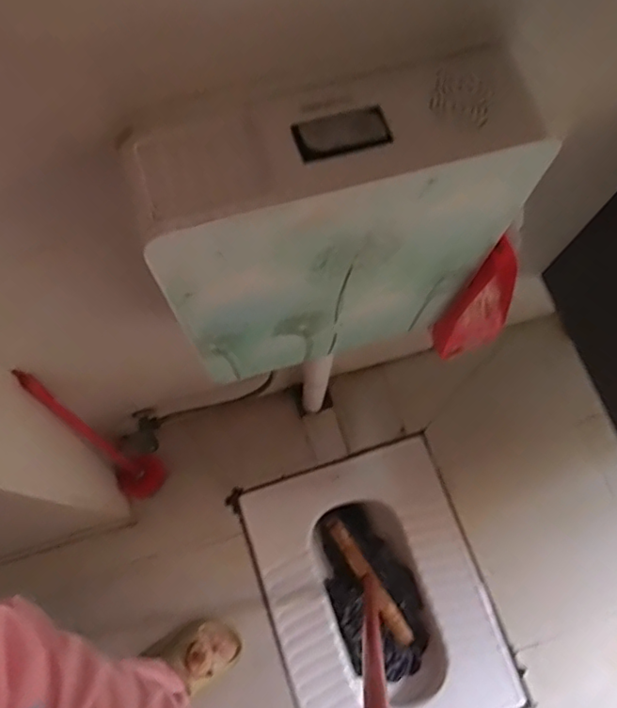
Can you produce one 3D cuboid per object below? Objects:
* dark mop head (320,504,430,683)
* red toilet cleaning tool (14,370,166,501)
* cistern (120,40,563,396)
[{"bbox_3d":[0.139,0.528,1.270,0.180,0.077,0.361,-17,72,-8],"label":"dark mop head"},{"bbox_3d":[-0.384,0.183,1.057,0.141,0.508,0.105,18,71,5],"label":"red toilet cleaning tool"},{"bbox_3d":[0.023,-0.114,0.639,0.357,0.379,0.104,-16,72,-8],"label":"cistern"}]

